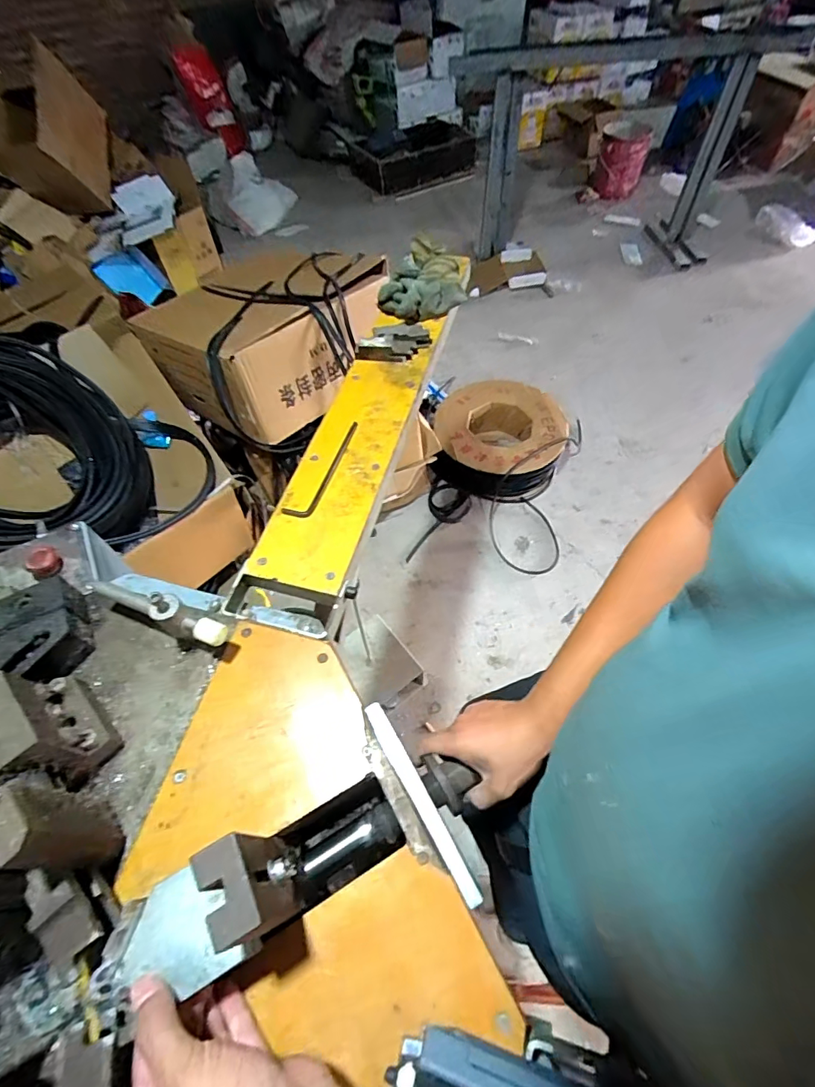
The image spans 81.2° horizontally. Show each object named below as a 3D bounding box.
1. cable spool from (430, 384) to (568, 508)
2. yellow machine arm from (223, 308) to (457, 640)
[{"bbox_3d":[0.347,-0.382,1.770,0.459,0.166,0.547,13,58,11],"label":"cable spool"},{"bbox_3d":[-0.070,-0.135,0.683,0.130,0.069,0.596,12,57,10],"label":"yellow machine arm"}]

